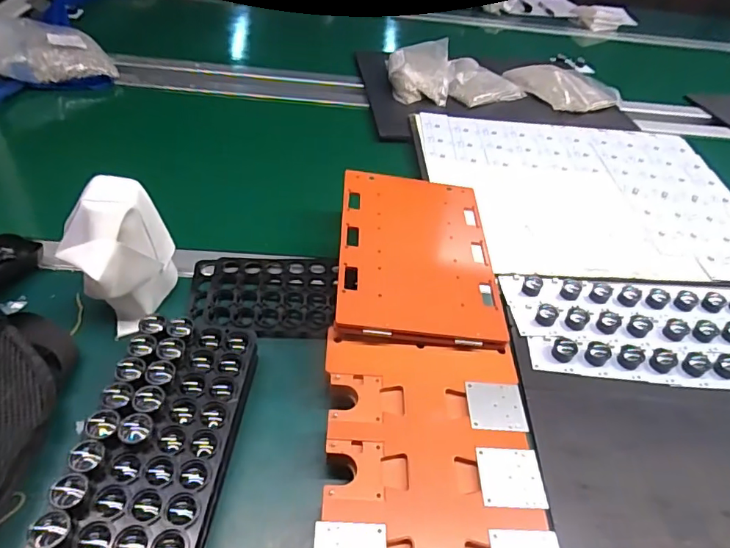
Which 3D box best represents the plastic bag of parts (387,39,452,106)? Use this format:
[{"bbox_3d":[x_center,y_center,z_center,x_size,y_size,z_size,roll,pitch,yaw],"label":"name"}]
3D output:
[{"bbox_3d":[0.099,-0.379,0.905,0.116,0.053,0.168,7,44,-1],"label":"plastic bag of parts"}]

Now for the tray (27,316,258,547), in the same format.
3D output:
[{"bbox_3d":[-0.151,0.126,0.372,0.096,0.056,0.195,8,44,0],"label":"tray"}]

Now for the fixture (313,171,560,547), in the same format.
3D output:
[{"bbox_3d":[0.052,0.062,0.450,0.164,0.054,0.439,4,44,-4],"label":"fixture"}]

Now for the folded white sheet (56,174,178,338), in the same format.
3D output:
[{"bbox_3d":[-0.226,-0.018,0.451,0.063,0.114,0.099,20,45,12],"label":"folded white sheet"}]

